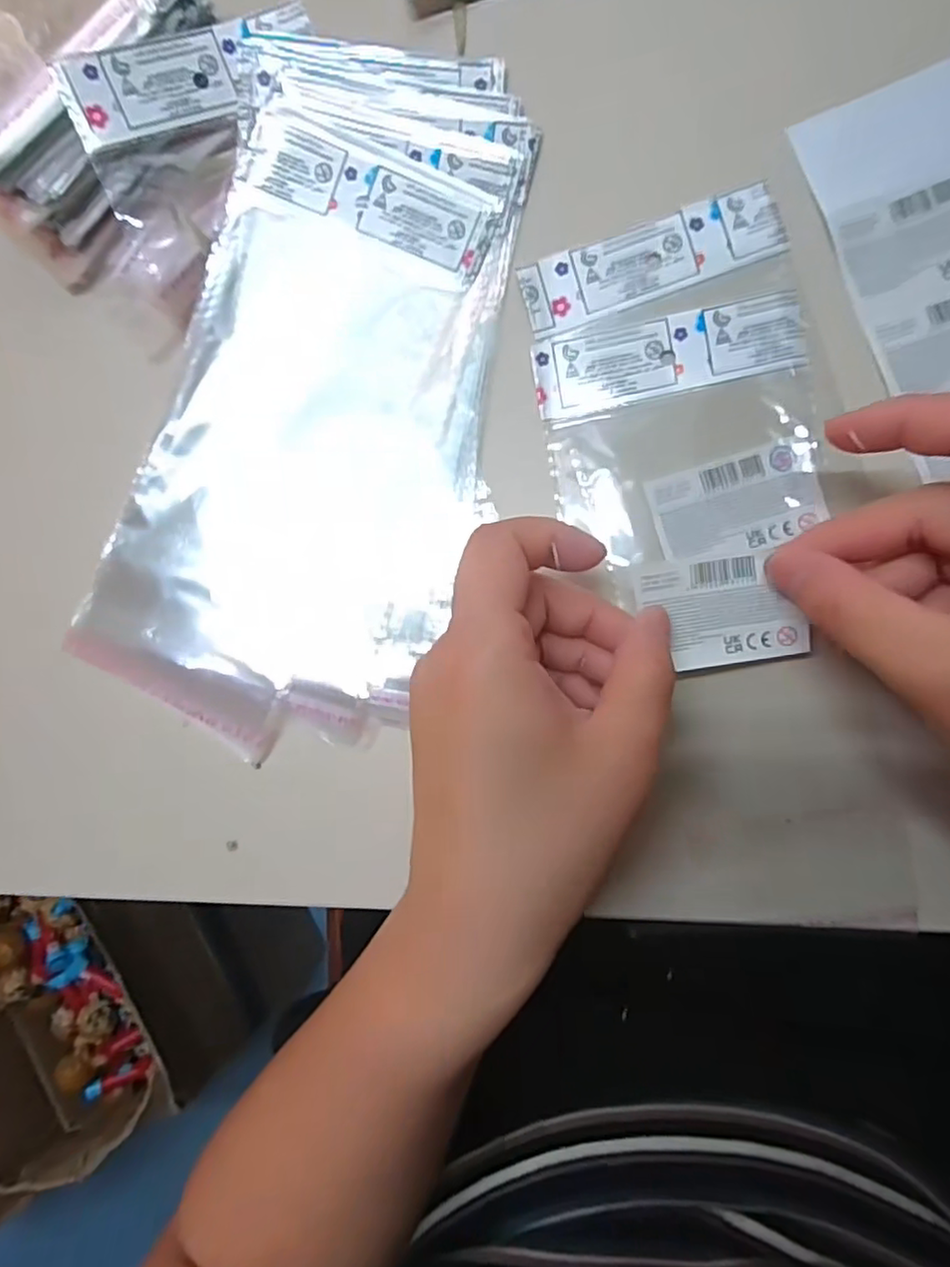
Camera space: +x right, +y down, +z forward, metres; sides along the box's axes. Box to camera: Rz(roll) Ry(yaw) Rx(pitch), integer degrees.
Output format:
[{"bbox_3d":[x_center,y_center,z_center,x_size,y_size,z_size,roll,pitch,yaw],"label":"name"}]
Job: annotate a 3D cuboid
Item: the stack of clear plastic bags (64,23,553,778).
[{"bbox_3d":[-0.058,-0.091,0.250,0.135,0.016,0.273,20,92,7],"label":"stack of clear plastic bags"}]

